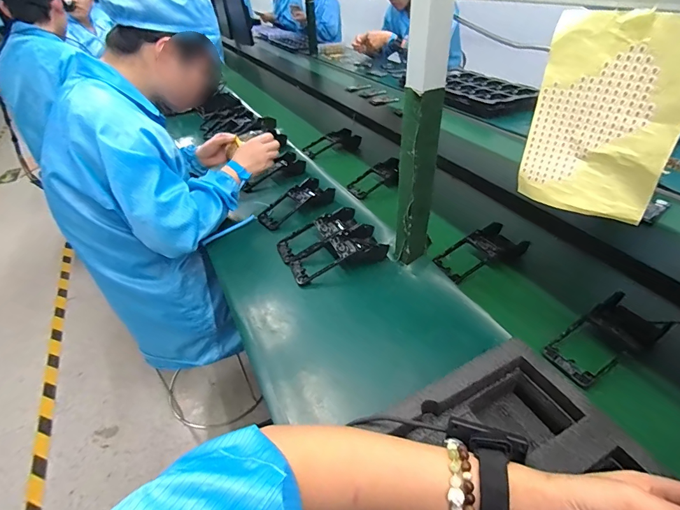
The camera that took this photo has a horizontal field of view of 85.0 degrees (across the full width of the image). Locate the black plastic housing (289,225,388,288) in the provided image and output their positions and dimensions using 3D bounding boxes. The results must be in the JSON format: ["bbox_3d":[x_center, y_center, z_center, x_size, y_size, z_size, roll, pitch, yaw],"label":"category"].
[{"bbox_3d":[-0.005,-0.002,0.708,0.177,0.043,0.089,-14,39,-13],"label":"black plastic housing"}]

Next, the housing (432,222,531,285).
[{"bbox_3d":[0.269,-0.002,0.708,0.180,0.056,0.084,-23,42,-22],"label":"housing"}]

